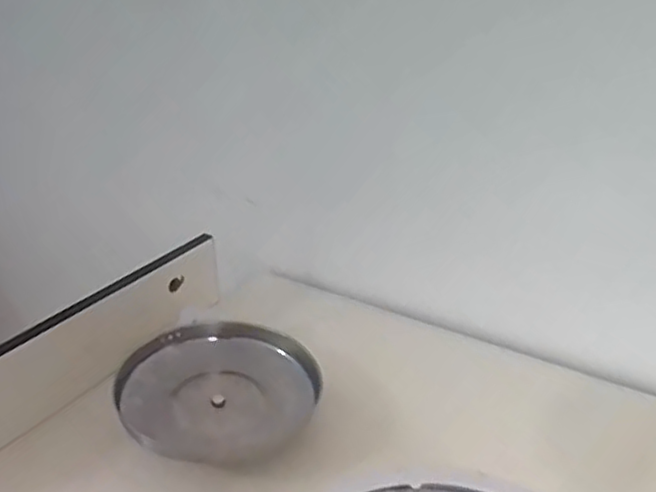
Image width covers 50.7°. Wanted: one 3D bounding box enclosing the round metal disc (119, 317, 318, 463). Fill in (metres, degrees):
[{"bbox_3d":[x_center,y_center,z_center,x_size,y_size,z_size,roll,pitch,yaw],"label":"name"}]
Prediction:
[{"bbox_3d":[-0.104,0.142,0.682,0.187,0.031,0.167,12,41,16],"label":"round metal disc"}]

